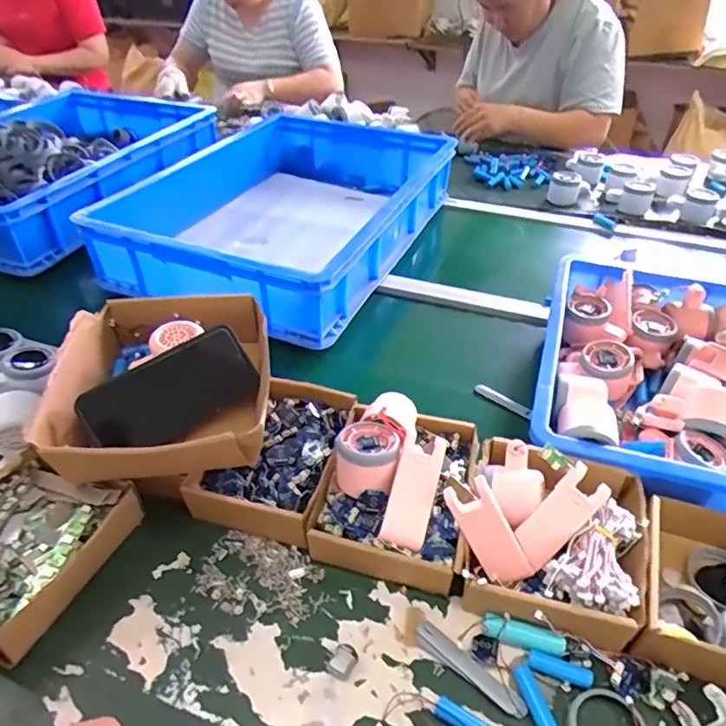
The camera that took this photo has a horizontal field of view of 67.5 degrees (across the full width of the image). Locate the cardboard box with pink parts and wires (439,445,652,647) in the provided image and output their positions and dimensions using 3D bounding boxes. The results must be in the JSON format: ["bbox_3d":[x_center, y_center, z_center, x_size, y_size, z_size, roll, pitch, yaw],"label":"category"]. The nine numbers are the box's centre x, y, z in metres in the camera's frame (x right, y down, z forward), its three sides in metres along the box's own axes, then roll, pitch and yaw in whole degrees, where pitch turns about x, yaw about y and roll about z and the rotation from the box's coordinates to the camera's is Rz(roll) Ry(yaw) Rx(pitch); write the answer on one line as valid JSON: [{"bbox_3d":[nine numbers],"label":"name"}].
[{"bbox_3d":[0.165,0.152,0.494,0.170,0.084,0.162,14,42,15],"label":"cardboard box with pink parts and wires"}]

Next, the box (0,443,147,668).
[{"bbox_3d":[-0.309,0.168,0.496,0.138,0.057,0.157,15,42,16],"label":"box"}]

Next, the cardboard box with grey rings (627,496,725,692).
[{"bbox_3d":[0.325,0.200,0.462,0.167,0.052,0.162,17,43,19],"label":"cardboard box with grey rings"}]

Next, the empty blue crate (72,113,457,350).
[{"bbox_3d":[-0.118,-0.268,0.966,0.424,0.176,0.620,18,43,19],"label":"empty blue crate"}]

